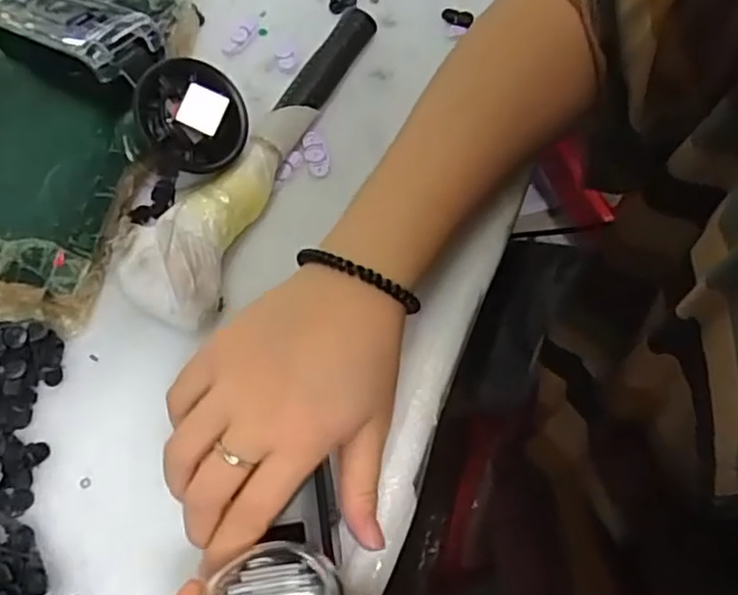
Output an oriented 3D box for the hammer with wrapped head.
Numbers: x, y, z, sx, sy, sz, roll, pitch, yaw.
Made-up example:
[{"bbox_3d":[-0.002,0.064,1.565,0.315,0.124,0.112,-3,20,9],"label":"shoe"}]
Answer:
[{"bbox_3d":[-0.062,-0.087,0.363,0.049,0.037,0.224,21,70,9],"label":"hammer with wrapped head"}]

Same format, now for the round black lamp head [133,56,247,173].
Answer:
[{"bbox_3d":[-0.092,-0.093,0.334,0.055,0.032,0.055,-18,101,-4],"label":"round black lamp head"}]

